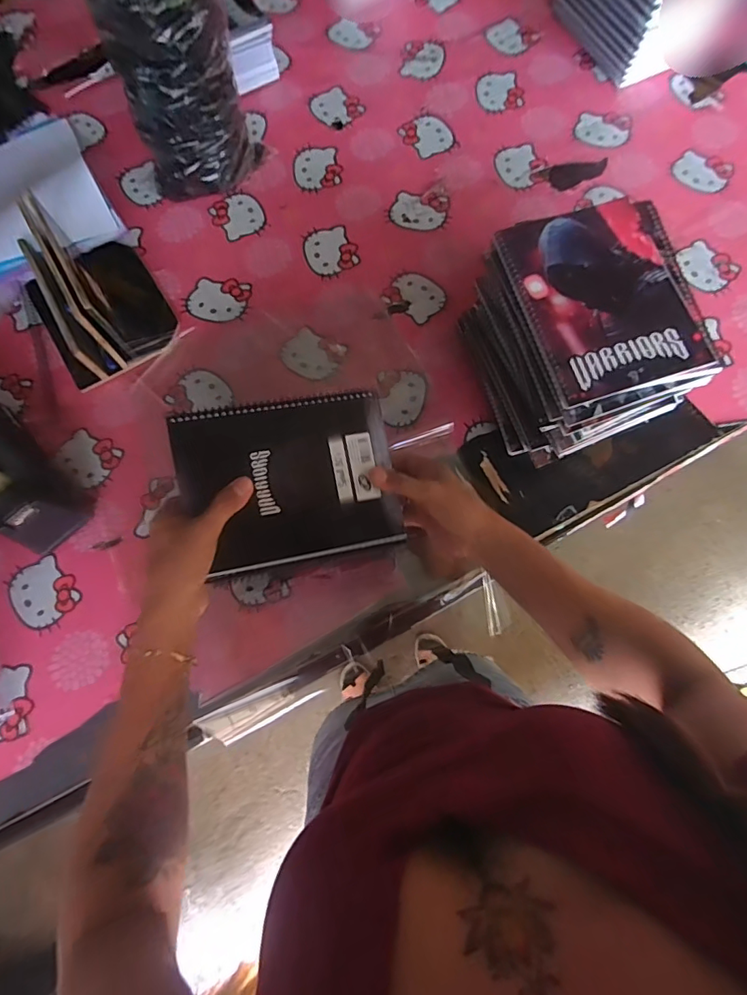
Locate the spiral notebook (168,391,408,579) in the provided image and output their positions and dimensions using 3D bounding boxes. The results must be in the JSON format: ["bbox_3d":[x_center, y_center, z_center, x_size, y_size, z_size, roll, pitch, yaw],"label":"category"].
[{"bbox_3d":[-0.079,-0.023,0.460,0.195,0.008,0.141,-10,86,-12],"label":"spiral notebook"}]

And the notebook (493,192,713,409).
[{"bbox_3d":[0.220,-0.196,0.470,0.150,0.011,0.194,-16,75,-4],"label":"notebook"}]

